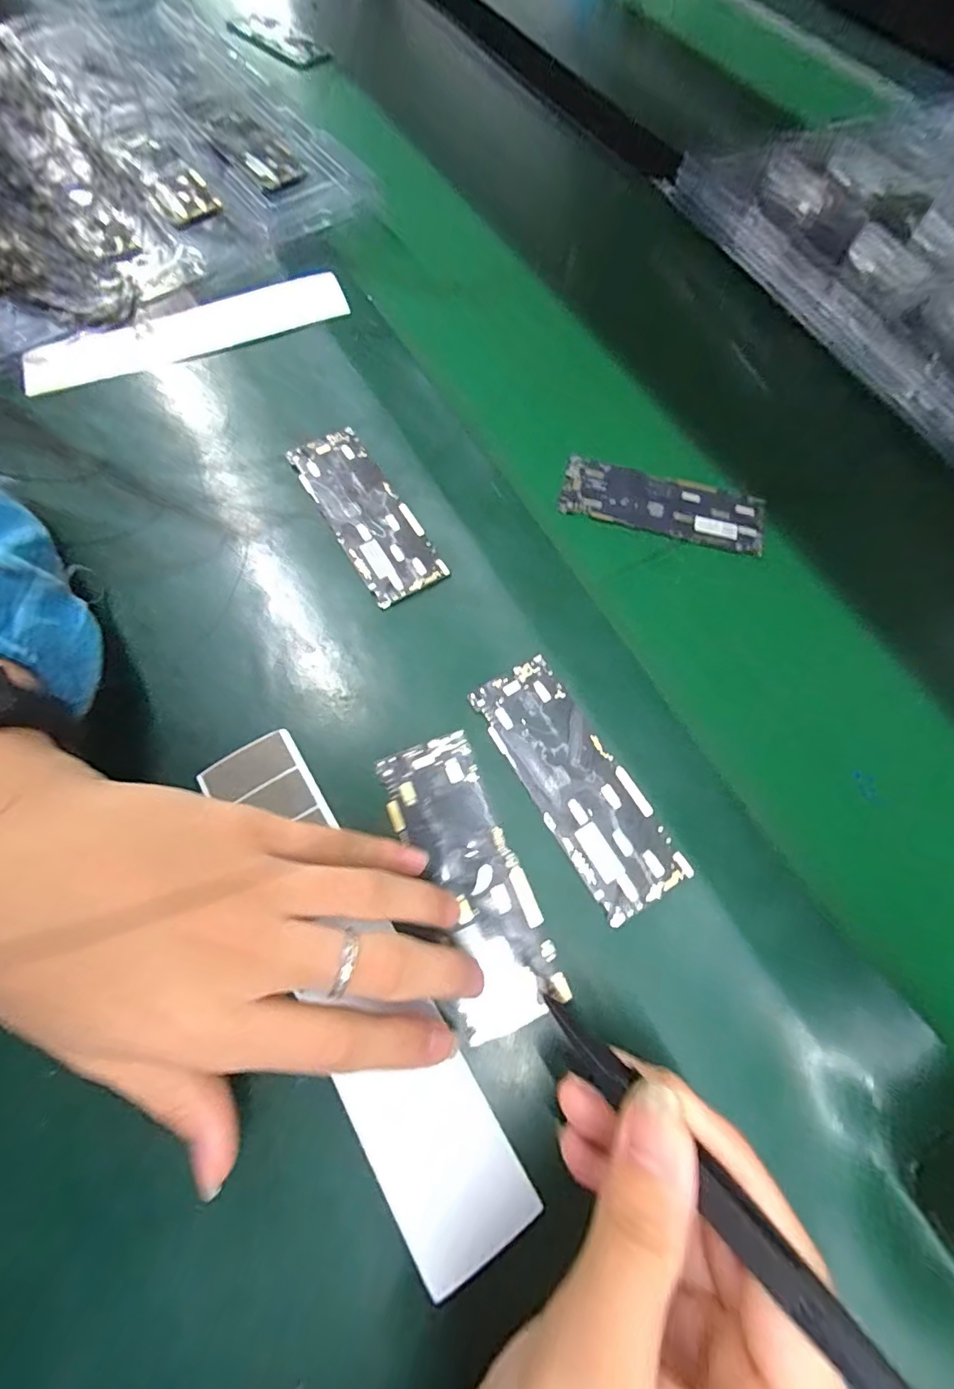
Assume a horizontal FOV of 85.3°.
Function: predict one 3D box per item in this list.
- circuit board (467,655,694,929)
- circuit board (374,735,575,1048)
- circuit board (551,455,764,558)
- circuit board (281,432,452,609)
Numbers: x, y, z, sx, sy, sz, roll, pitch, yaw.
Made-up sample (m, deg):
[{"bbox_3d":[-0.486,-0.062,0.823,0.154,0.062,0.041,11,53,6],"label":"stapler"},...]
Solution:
[{"bbox_3d":[0.046,0.041,0.246,0.045,0.004,0.123,-30,72,-12],"label":"circuit board"},{"bbox_3d":[-0.005,0.080,0.232,0.046,0.005,0.123,-21,70,-9],"label":"circuit board"},{"bbox_3d":[0.114,-0.117,0.322,0.122,0.006,0.043,15,69,5],"label":"circuit board"},{"bbox_3d":[-0.066,-0.107,0.302,0.044,0.007,0.124,-30,72,-12],"label":"circuit board"}]

